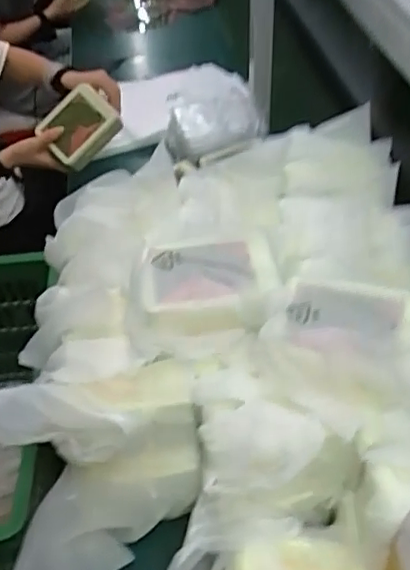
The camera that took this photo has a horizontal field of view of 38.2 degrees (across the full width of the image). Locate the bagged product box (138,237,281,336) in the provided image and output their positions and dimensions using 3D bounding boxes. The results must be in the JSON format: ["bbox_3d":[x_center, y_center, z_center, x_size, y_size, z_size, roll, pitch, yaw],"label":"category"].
[{"bbox_3d":[0.001,0.008,0.630,0.146,0.054,0.126,-5,45,-2],"label":"bagged product box"}]

